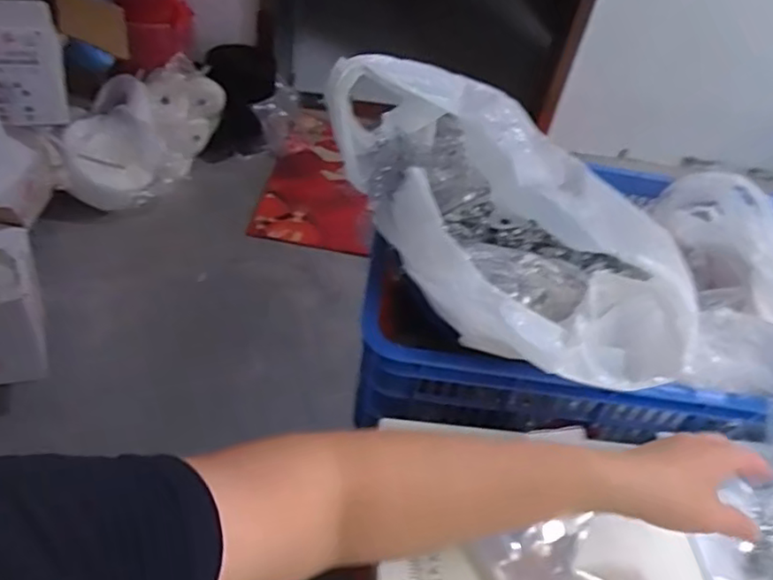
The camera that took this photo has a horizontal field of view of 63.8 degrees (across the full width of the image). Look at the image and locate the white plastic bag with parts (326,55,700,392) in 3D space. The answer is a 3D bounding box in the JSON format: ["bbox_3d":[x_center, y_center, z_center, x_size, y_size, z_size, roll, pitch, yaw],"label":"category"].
[{"bbox_3d":[0.138,-0.084,0.590,0.257,0.160,0.388,-16,49,-27],"label":"white plastic bag with parts"}]

